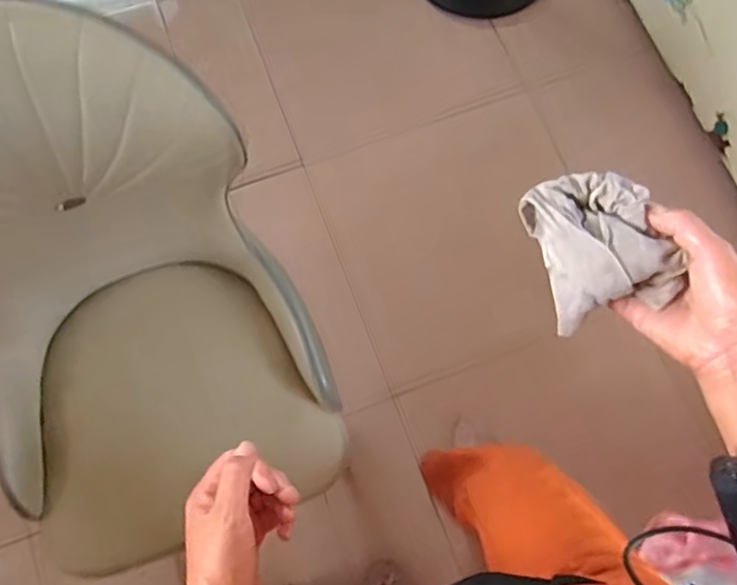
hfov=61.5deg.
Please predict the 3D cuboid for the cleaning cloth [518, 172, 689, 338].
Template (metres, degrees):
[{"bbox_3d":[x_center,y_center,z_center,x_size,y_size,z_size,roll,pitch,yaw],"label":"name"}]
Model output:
[{"bbox_3d":[0.163,-0.037,0.444,0.086,0.040,0.103,-19,75,-5],"label":"cleaning cloth"}]

